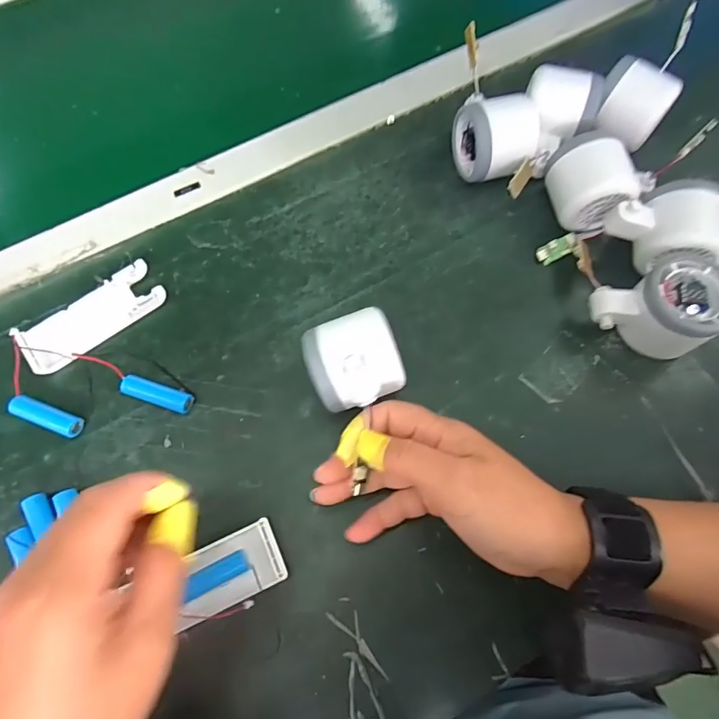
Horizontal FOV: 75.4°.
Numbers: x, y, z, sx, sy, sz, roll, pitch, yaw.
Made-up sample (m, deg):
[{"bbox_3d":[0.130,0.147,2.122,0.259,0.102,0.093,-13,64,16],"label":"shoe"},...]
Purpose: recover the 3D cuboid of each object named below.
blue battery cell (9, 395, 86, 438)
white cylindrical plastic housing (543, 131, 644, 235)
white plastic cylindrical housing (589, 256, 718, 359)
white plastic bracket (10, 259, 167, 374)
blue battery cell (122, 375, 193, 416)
[{"bbox_3d":[-0.219,0.039,0.325,0.048,0.013,0.015,19,71,8],"label":"blue battery cell"},{"bbox_3d":[0.182,-0.141,0.369,0.057,0.057,0.065,-11,70,-3],"label":"white cylindrical plastic housing"},{"bbox_3d":[0.212,-0.033,0.331,0.079,0.059,0.063,-25,71,-8],"label":"white plastic cylindrical housing"},{"bbox_3d":[-0.202,-0.033,0.354,0.105,0.010,0.041,-36,73,-11],"label":"white plastic bracket"},{"bbox_3d":[-0.145,0.025,0.334,0.050,0.013,0.016,17,71,7],"label":"blue battery cell"}]

